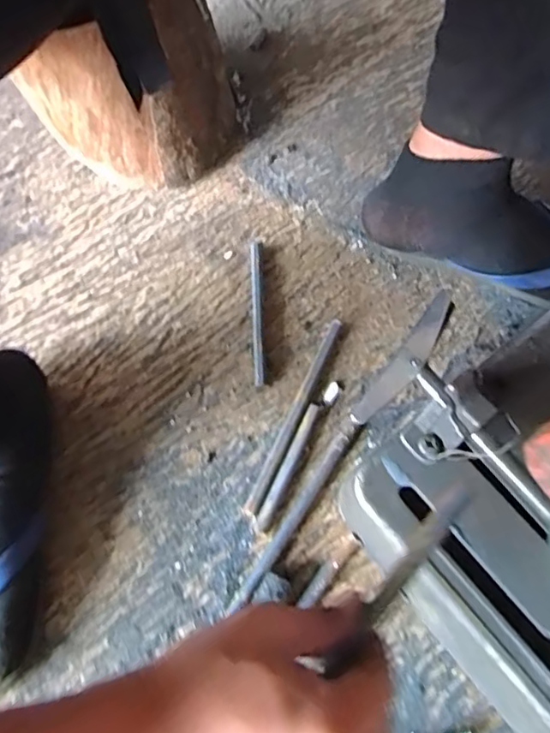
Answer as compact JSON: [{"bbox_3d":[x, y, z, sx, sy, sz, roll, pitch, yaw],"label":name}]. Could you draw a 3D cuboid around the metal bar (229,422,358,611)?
[{"bbox_3d":[0.017,0.123,0.476,0.013,0.014,0.179,32,72,12],"label":"metal bar"}]

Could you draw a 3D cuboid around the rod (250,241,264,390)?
[{"bbox_3d":[-0.018,-0.055,0.553,0.010,0.012,0.154,-2,68,0],"label":"rod"}]

